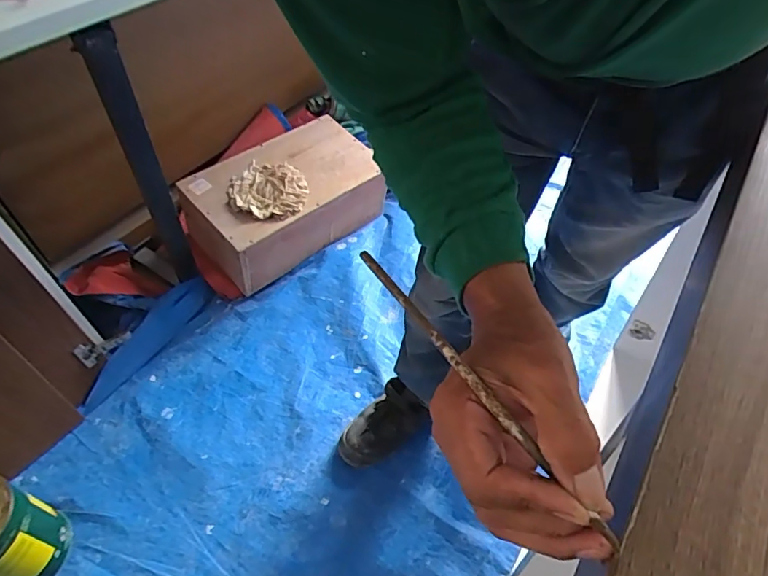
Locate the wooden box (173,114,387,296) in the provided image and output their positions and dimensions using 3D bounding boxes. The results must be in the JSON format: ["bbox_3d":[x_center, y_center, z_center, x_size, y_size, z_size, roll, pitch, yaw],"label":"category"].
[{"bbox_3d":[-0.279,-0.241,1.421,0.531,0.241,0.317,-38,57,-26],"label":"wooden box"}]

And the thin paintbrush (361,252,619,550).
[{"bbox_3d":[0.048,0.050,0.258,0.007,0.007,0.189,-34,73,-24],"label":"thin paintbrush"}]

